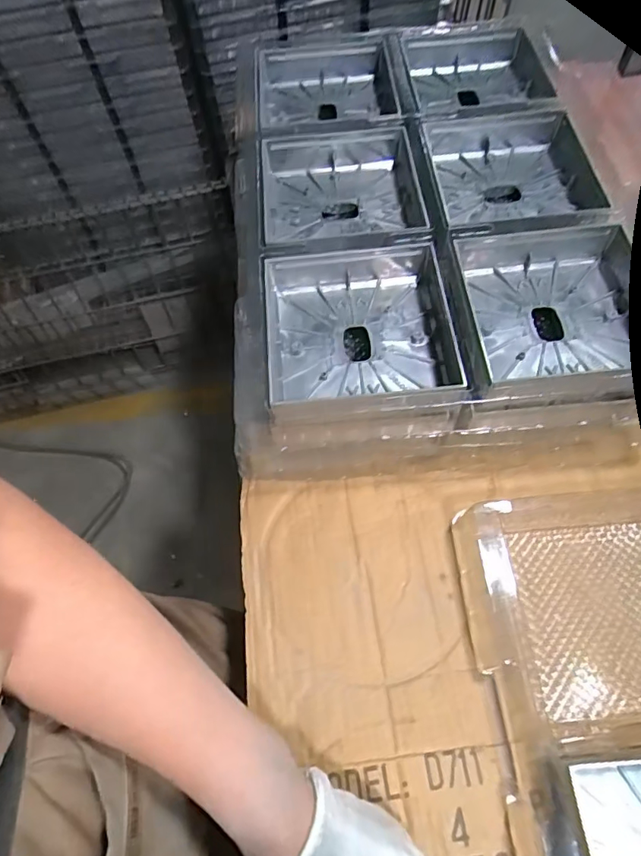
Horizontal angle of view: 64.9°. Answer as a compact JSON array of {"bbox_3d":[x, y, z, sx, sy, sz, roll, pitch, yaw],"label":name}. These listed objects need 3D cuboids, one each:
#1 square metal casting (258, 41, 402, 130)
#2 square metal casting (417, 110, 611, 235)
[{"bbox_3d":[0.005,-0.384,0.573,0.149,0.037,0.128,-2,63,2],"label":"square metal casting"},{"bbox_3d":[0.178,-0.244,0.479,0.142,0.037,0.134,-9,63,-2],"label":"square metal casting"}]

